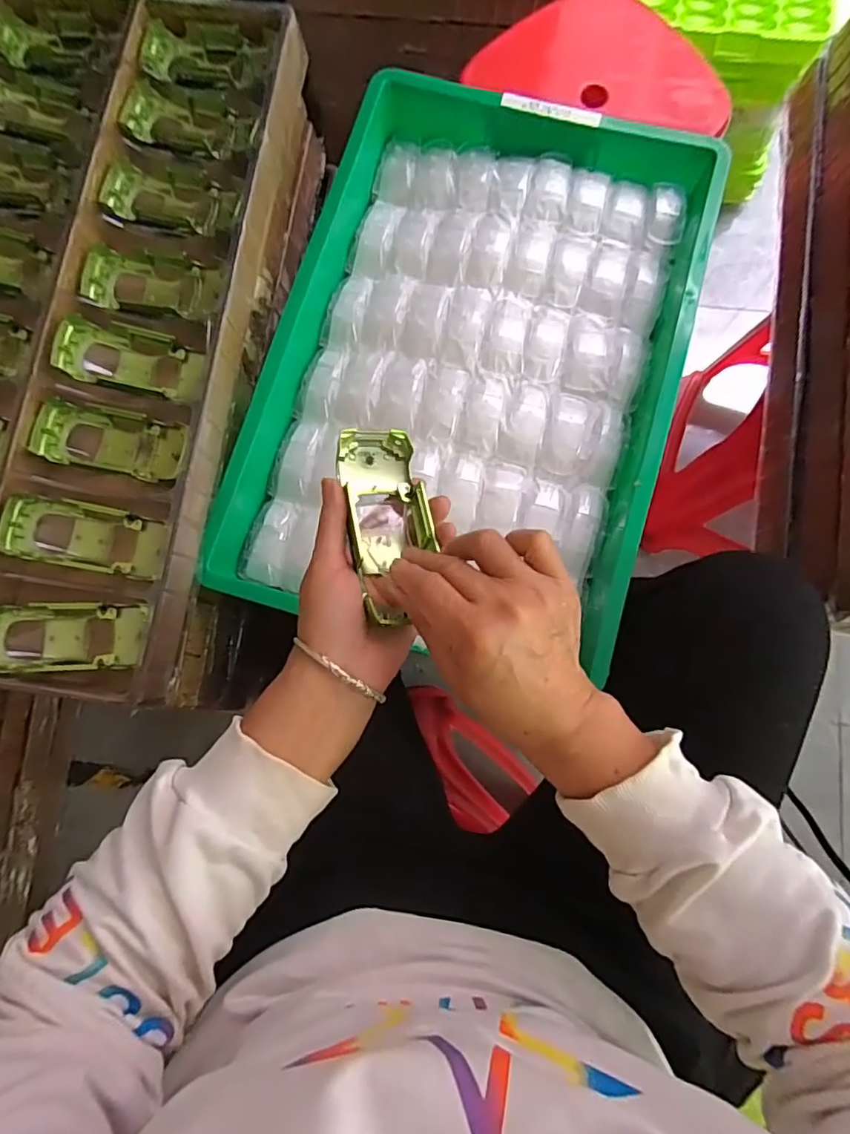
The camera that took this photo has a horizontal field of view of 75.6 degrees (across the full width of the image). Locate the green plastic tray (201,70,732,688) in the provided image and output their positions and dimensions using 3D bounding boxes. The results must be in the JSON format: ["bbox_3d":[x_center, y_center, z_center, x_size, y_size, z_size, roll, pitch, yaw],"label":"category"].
[{"bbox_3d":[0.051,-0.199,0.526,0.354,0.056,0.528,15,81,3],"label":"green plastic tray"}]

